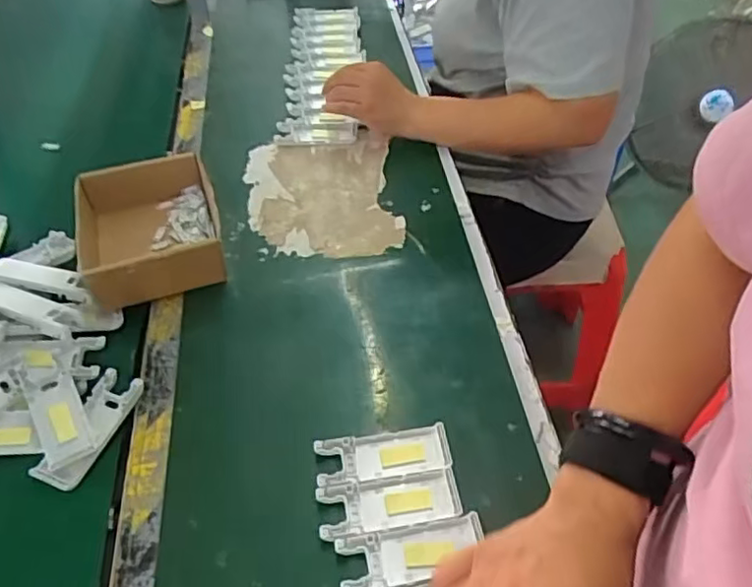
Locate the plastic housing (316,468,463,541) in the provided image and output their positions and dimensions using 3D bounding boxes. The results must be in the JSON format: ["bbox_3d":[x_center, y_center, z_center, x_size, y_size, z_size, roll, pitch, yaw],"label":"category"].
[{"bbox_3d":[0.010,0.159,0.475,0.104,0.009,0.041,-9,47,-6],"label":"plastic housing"}]

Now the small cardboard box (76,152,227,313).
[{"bbox_3d":[-0.236,-0.071,0.657,0.134,0.057,0.169,-15,48,-12],"label":"small cardboard box"}]

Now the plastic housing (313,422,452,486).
[{"bbox_3d":[0.005,0.129,0.503,0.104,0.011,0.041,-7,47,-4],"label":"plastic housing"}]

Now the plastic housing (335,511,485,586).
[{"bbox_3d":[0.026,0.187,0.450,0.104,0.011,0.039,-9,47,-6],"label":"plastic housing"}]

